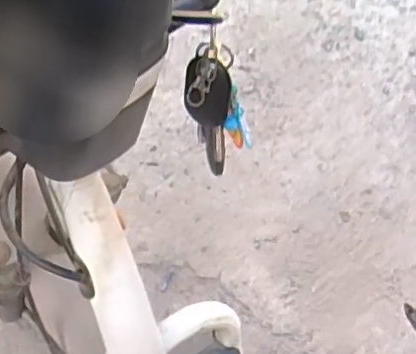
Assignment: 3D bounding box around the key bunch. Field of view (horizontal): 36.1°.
[{"bbox_3d":[0.009,-0.052,0.471,0.050,0.109,0.030,-3,50,-3],"label":"key bunch"}]

